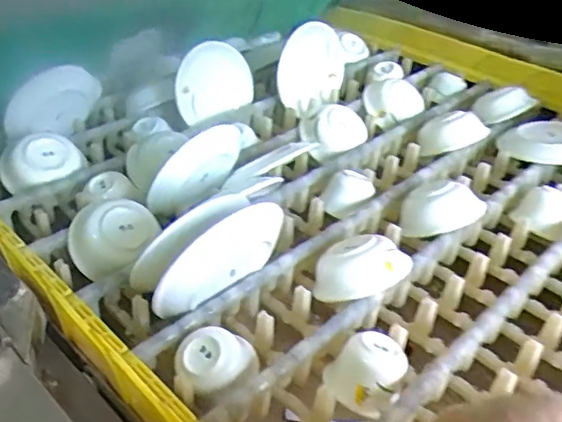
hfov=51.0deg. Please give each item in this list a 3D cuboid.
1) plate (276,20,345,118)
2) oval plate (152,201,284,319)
[{"bbox_3d":[0.056,-0.248,1.035,0.012,0.162,0.156,17,-5,41],"label":"plate"},{"bbox_3d":[-0.060,0.043,0.593,0.145,0.112,0.021,-23,49,-37],"label":"oval plate"}]

